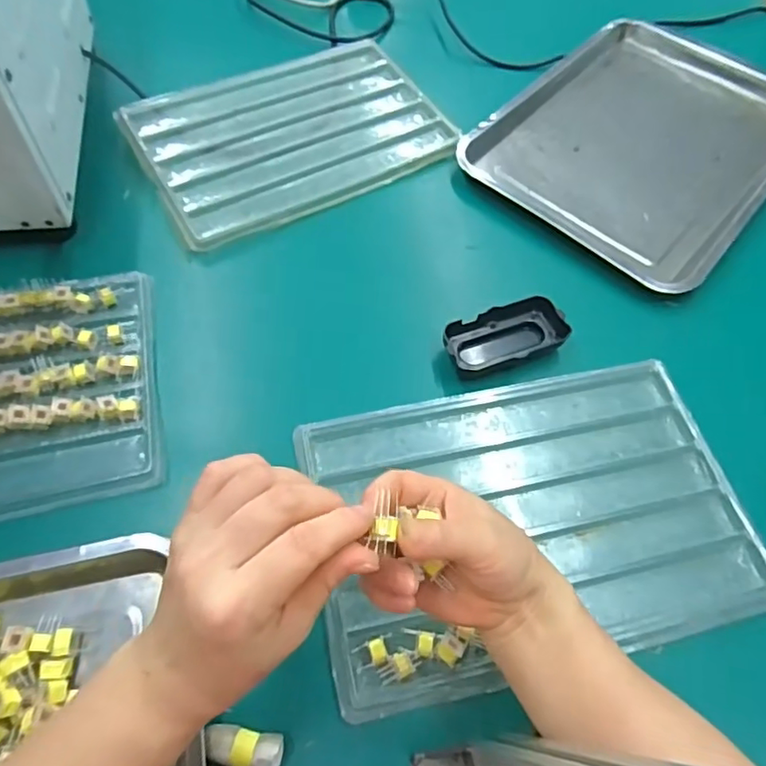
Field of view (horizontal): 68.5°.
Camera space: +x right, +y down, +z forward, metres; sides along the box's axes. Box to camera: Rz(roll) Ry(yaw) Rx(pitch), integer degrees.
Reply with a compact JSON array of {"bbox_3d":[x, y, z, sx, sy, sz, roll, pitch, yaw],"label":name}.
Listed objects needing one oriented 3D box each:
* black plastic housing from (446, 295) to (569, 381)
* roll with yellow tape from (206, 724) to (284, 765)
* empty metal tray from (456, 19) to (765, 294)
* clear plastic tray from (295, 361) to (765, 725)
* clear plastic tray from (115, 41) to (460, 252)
[{"bbox_3d":[0.108,-0.038,0.505,0.106,0.032,0.053,-22,65,-15],"label":"black plastic housing"},{"bbox_3d":[-0.083,0.221,0.340,0.044,0.026,0.021,14,62,4],"label":"roll with yellow tape"},{"bbox_3d":[0.298,-0.276,0.645,0.294,0.033,0.374,41,66,17],"label":"empty metal tray"},{"bbox_3d":[0.111,0.098,0.432,0.324,0.029,0.219,-12,63,-10],"label":"clear plastic tray"},{"bbox_3d":[-0.108,-0.290,0.629,0.325,0.028,0.239,-27,67,-17],"label":"clear plastic tray"}]

